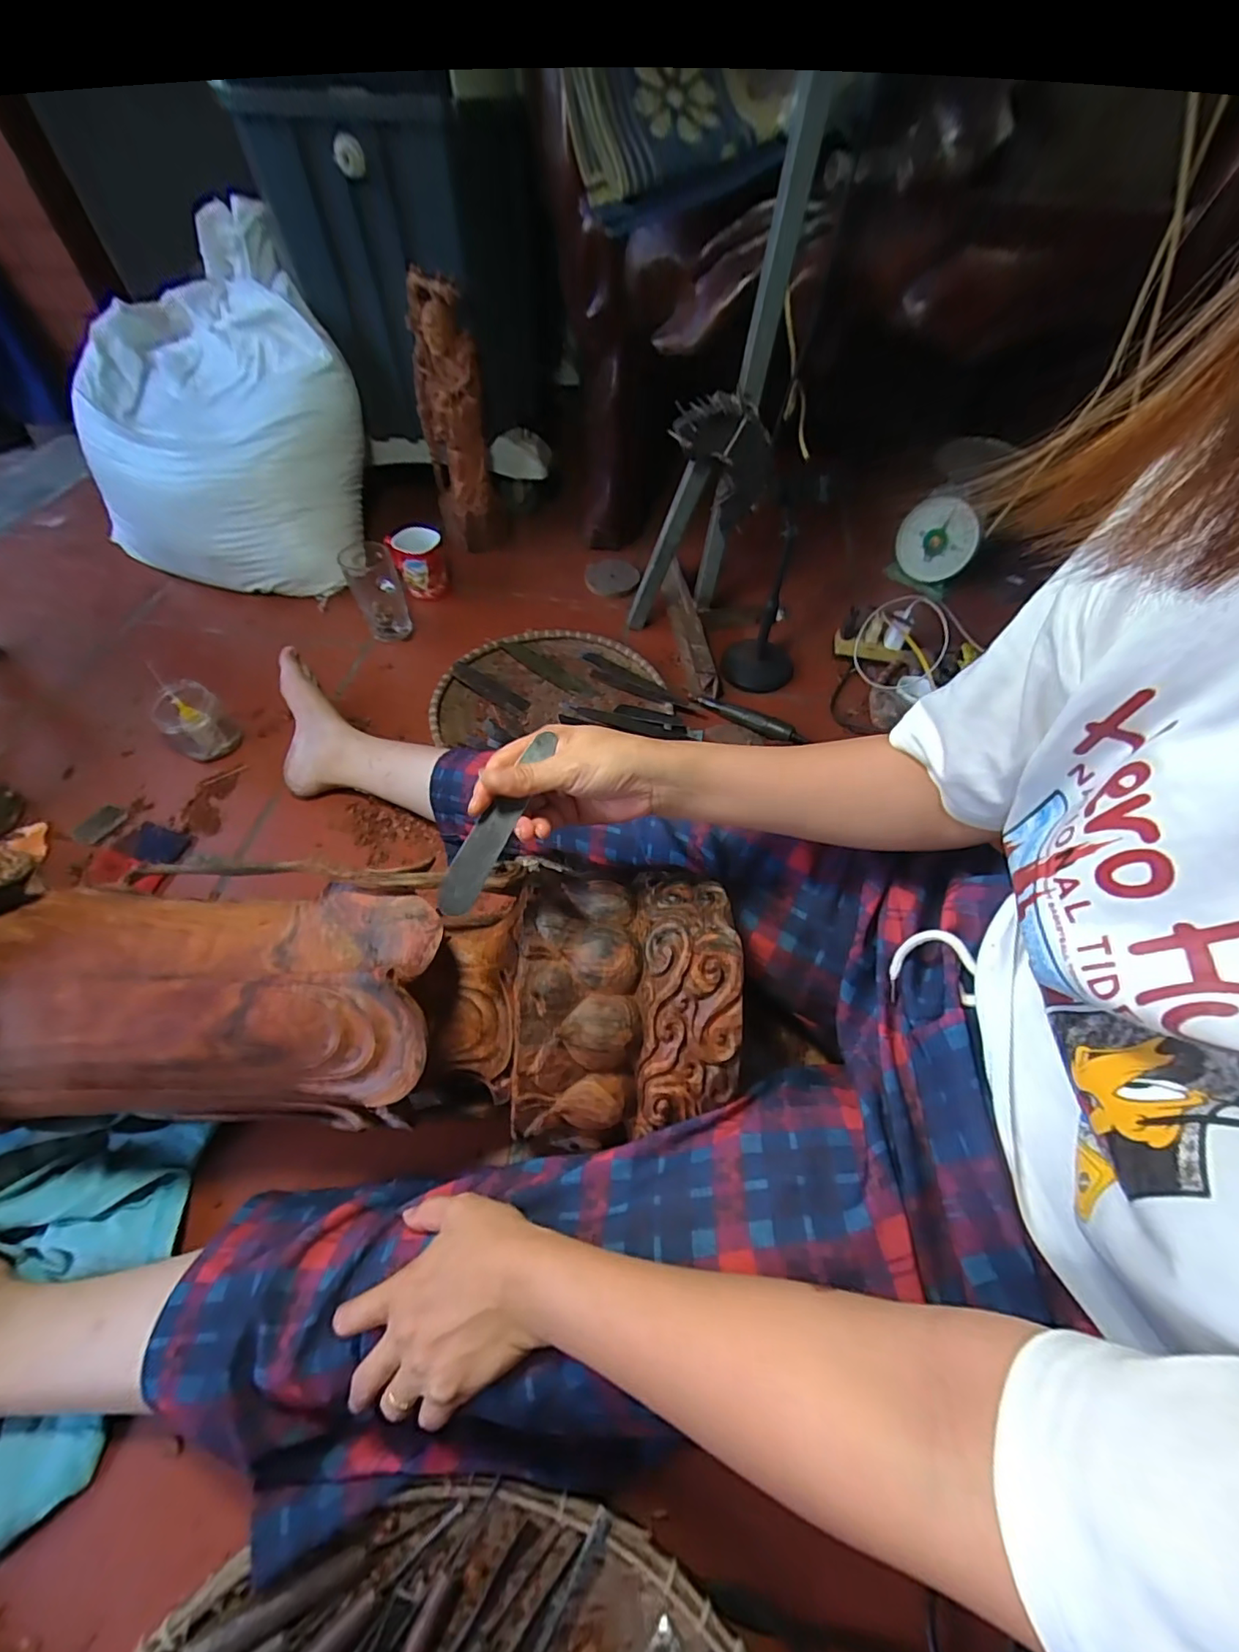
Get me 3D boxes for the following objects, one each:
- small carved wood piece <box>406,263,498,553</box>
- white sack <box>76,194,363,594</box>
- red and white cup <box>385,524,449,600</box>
[{"bbox_3d":[-0.277,-0.671,0.940,0.110,0.361,0.114,-12,57,-9],"label":"small carved wood piece"},{"bbox_3d":[-0.668,-0.658,0.921,0.416,0.357,0.480,-35,62,-22],"label":"white sack"},{"bbox_3d":[-0.344,-0.457,0.949,0.089,0.100,0.100,-17,57,-11],"label":"red and white cup"}]

